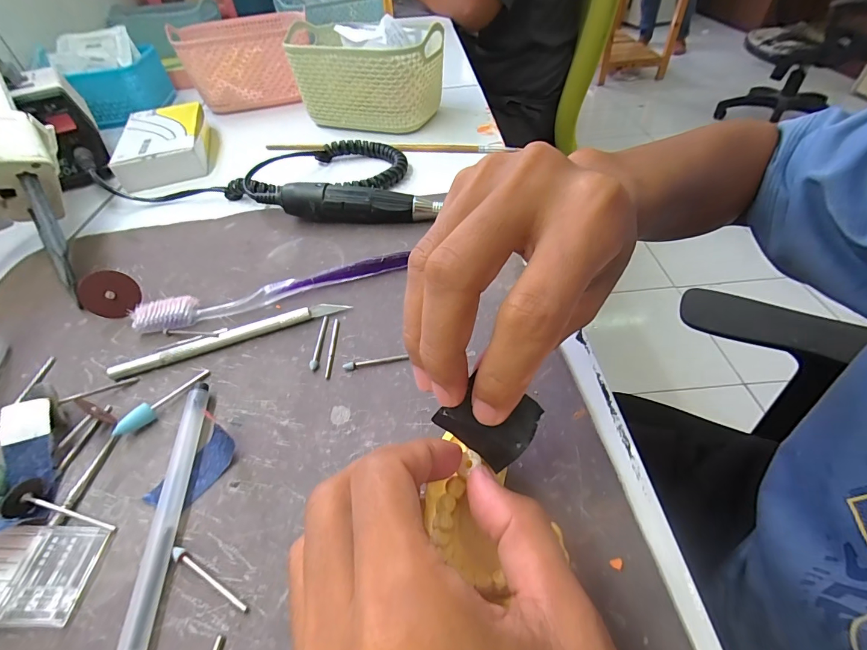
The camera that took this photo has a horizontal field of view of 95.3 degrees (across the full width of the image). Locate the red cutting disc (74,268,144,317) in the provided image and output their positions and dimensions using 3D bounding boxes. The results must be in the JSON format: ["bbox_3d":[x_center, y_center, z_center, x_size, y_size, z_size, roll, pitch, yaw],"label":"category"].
[{"bbox_3d":[-0.211,-0.020,0.257,0.031,0.031,0.004,-54,29,-4],"label":"red cutting disc"}]

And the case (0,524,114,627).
[{"bbox_3d":[-0.163,0.098,0.156,0.049,0.011,0.033,-2,47,3],"label":"case"}]

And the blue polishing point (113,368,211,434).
[{"bbox_3d":[-0.143,0.040,0.210,0.008,0.010,0.049,27,54,26],"label":"blue polishing point"}]

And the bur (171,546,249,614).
[{"bbox_3d":[-0.088,0.099,0.154,0.042,0.004,0.004,22,52,23],"label":"bur"}]

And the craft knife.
[{"bbox_3d":[-0.121,0.007,0.240,0.134,0.009,0.007,-18,48,-12],"label":"craft knife"}]

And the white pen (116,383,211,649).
[{"bbox_3d":[-0.115,0.080,0.171,0.011,0.009,0.123,-10,47,-4],"label":"white pen"}]

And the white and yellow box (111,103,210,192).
[{"bbox_3d":[-0.293,-0.203,0.438,0.087,0.031,0.145,-18,48,-12],"label":"white and yellow box"}]

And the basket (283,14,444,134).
[{"bbox_3d":[-0.073,-0.286,0.462,0.163,0.085,0.114,11,49,14],"label":"basket"}]

